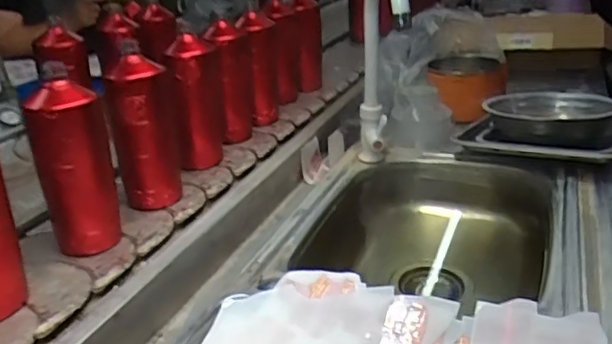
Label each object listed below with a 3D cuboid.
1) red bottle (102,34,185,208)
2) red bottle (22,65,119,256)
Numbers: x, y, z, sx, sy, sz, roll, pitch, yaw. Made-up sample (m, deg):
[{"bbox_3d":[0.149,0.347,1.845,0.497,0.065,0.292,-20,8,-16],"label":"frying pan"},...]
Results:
[{"bbox_3d":[-0.212,-0.056,0.788,0.089,0.184,0.079,-1,23,-14],"label":"red bottle"},{"bbox_3d":[-0.258,-0.007,0.678,0.072,0.189,0.057,8,22,7],"label":"red bottle"}]

